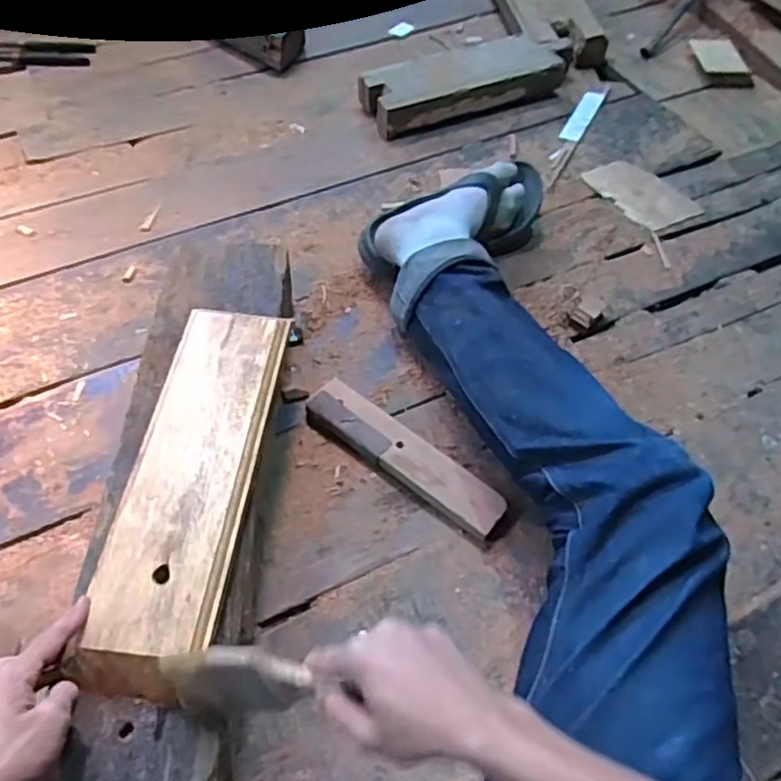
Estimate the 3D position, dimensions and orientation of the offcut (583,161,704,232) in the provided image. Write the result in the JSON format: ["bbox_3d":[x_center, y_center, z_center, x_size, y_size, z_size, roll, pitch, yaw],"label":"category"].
[{"bbox_3d":[0.387,-0.306,1.067,0.117,0.007,0.159,-27,60,-21],"label":"offcut"}]

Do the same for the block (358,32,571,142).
[{"bbox_3d":[0.137,-0.518,1.155,0.367,0.074,0.099,-20,58,-17],"label":"block"}]

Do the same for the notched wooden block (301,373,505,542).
[{"bbox_3d":[0.018,0.073,0.757,0.247,0.027,0.053,34,59,19],"label":"notched wooden block"}]

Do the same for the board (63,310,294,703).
[{"bbox_3d":[-0.177,0.074,0.621,0.107,0.023,0.366,7,55,1],"label":"board"}]

